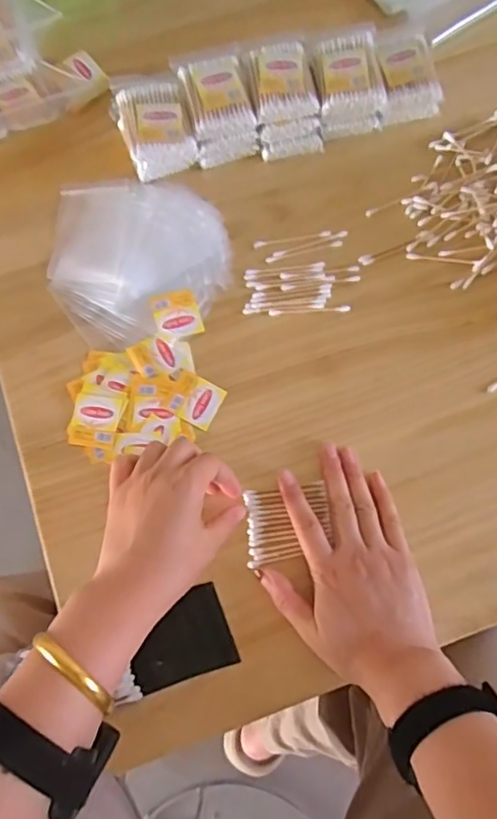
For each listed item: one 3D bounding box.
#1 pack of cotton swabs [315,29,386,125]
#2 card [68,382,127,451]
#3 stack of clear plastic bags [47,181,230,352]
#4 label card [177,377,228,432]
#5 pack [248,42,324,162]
[{"bbox_3d":[0.092,-0.307,0.551,0.062,0.050,0.083,-5,76,0],"label":"pack of cotton swabs"},{"bbox_3d":[-0.129,0.006,0.495,0.041,0.006,0.053,11,76,4],"label":"card"},{"bbox_3d":[-0.105,-0.147,0.531,0.156,0.015,0.165,-26,76,-5],"label":"stack of clear plastic bags"},{"bbox_3d":[-0.039,-0.005,0.498,0.029,0.004,0.040,28,78,-4],"label":"label card"},{"bbox_3d":[0.031,-0.291,0.548,0.061,0.052,0.089,-13,76,-2],"label":"pack"}]

